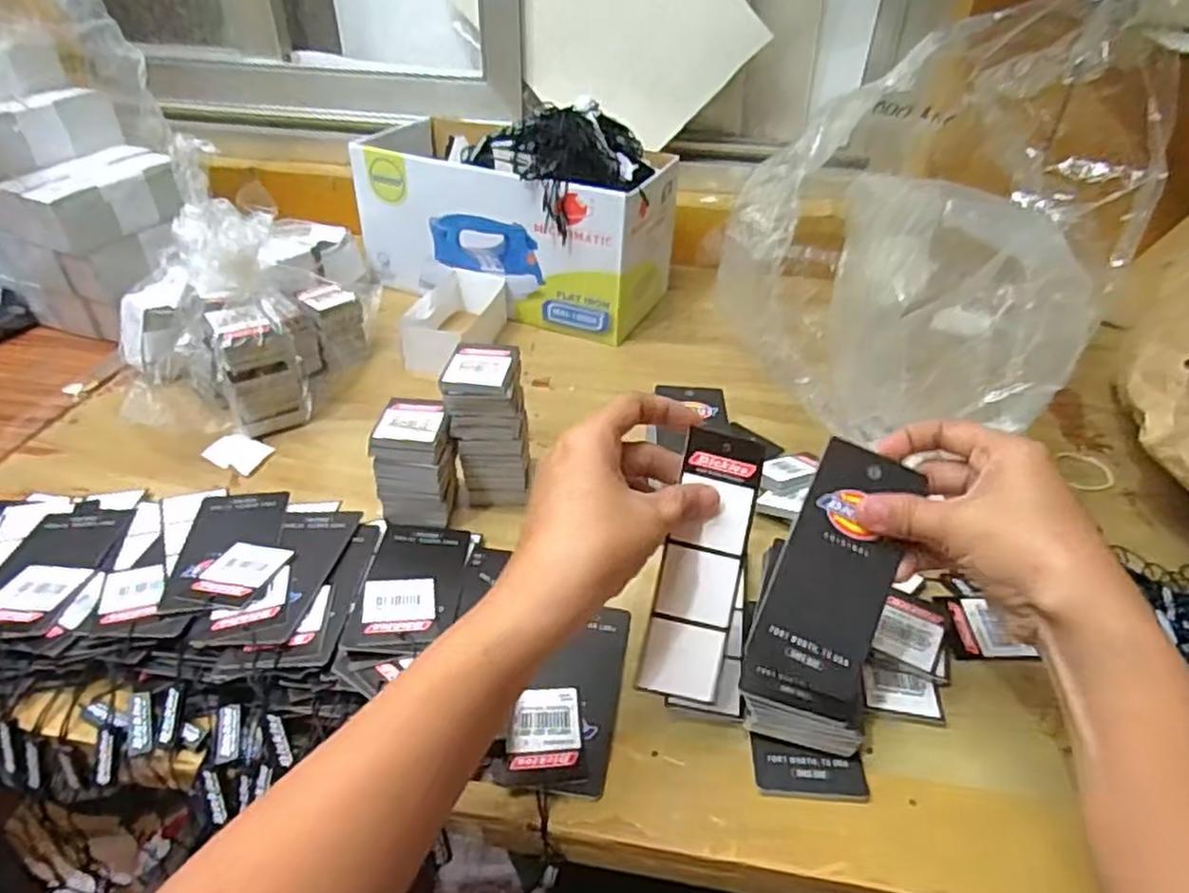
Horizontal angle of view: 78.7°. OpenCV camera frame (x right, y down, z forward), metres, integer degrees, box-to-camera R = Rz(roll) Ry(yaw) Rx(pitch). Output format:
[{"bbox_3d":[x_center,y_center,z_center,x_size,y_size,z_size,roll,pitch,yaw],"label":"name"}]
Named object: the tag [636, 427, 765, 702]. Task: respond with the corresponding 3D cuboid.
[{"bbox_3d":[0.049,0.052,0.329,0.036,0.004,0.118,13,81,-3],"label":"tag"}]

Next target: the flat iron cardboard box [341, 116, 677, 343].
[{"bbox_3d":[-0.073,-0.207,0.681,0.271,0.128,0.130,18,40,20],"label":"flat iron cardboard box"}]

